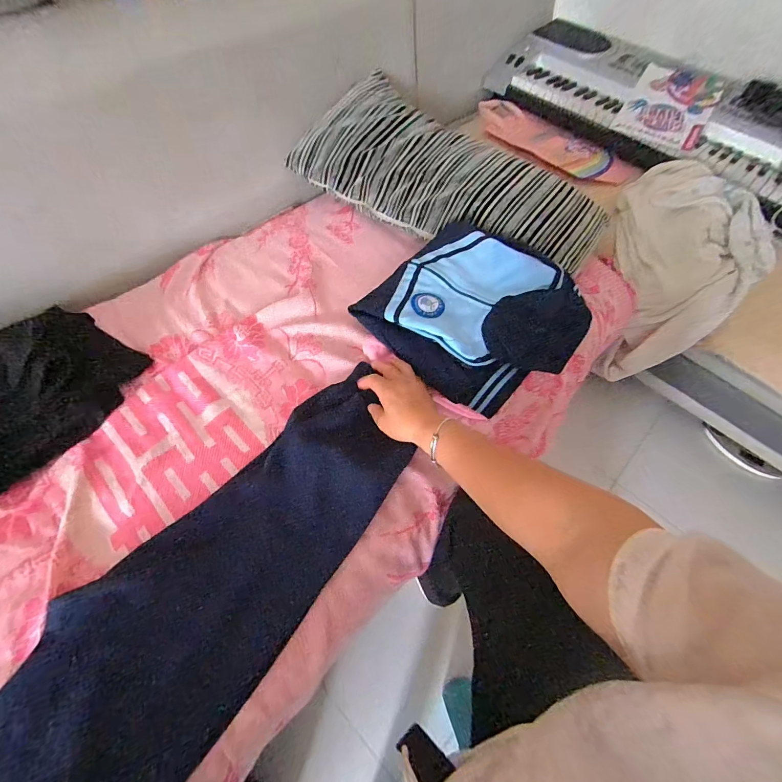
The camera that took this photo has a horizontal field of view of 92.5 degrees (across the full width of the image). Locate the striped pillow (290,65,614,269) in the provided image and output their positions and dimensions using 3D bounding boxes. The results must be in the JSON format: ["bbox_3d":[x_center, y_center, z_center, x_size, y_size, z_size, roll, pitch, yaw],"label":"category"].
[{"bbox_3d":[0.128,-0.459,0.821,0.662,0.107,0.332,34,62,16],"label":"striped pillow"}]

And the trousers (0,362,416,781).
[{"bbox_3d":[-0.207,0.242,0.434,0.207,0.053,0.627,34,67,16],"label":"trousers"}]

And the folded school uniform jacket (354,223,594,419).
[{"bbox_3d":[0.146,-0.145,0.611,0.309,0.061,0.332,34,62,16],"label":"folded school uniform jacket"}]

